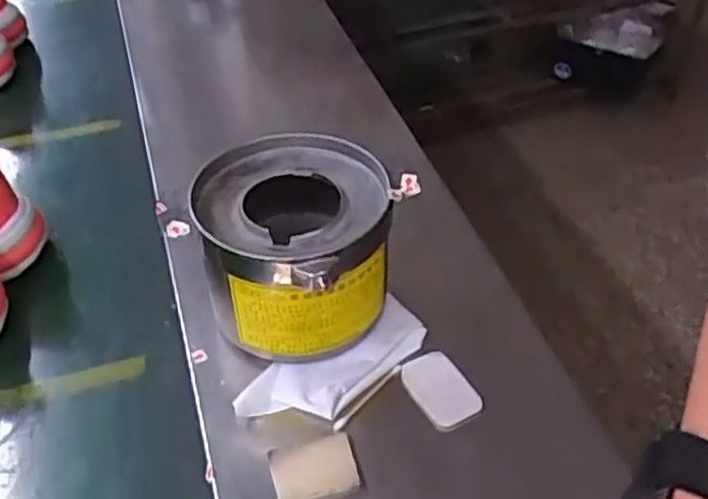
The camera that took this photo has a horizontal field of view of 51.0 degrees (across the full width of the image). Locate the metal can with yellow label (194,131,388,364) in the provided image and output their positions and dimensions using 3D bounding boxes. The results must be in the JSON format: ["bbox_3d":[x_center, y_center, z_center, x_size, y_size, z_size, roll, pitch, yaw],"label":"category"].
[{"bbox_3d":[-0.045,-0.001,0.563,0.136,0.113,0.145,0,43,0],"label":"metal can with yellow label"}]

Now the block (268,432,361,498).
[{"bbox_3d":[-0.026,0.145,0.491,0.056,0.006,0.045,-12,44,-13],"label":"block"}]

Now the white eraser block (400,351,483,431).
[{"bbox_3d":[0.062,0.099,0.536,0.040,0.004,0.061,-20,47,-21],"label":"white eraser block"}]

